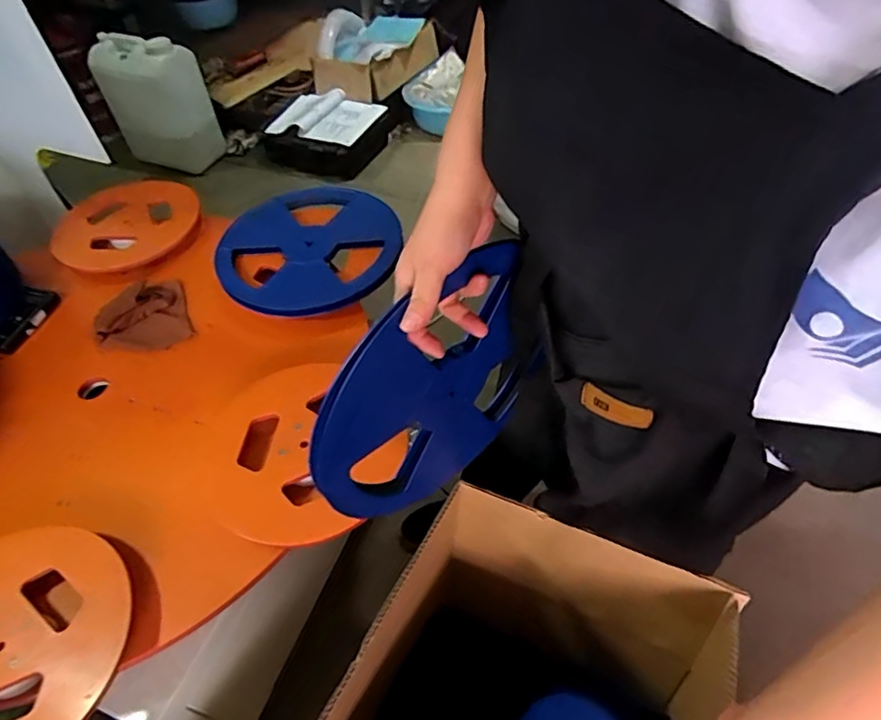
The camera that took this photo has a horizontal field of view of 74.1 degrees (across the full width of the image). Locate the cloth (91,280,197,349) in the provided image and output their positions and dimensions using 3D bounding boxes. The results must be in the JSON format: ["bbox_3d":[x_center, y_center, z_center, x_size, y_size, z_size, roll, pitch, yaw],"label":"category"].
[{"bbox_3d":[-0.496,-0.075,0.970,0.136,0.027,0.141,-19,52,-12],"label":"cloth"}]

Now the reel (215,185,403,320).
[{"bbox_3d":[-0.239,-0.204,1.036,0.310,0.036,0.313,-2,51,2],"label":"reel"}]

